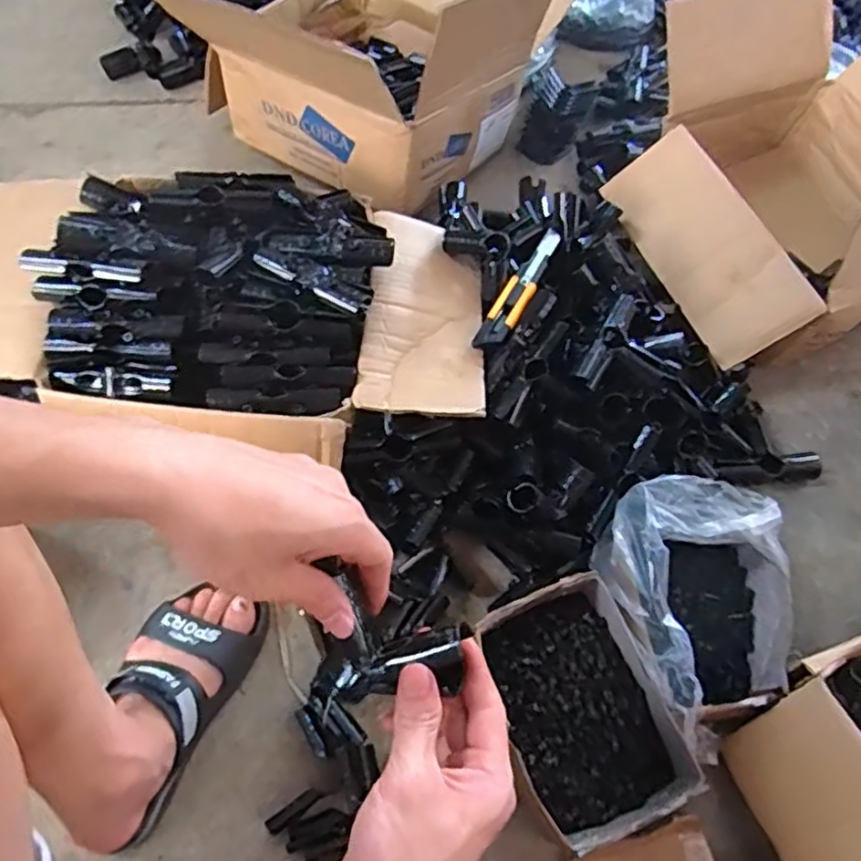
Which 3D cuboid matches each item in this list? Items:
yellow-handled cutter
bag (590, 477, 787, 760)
[{"bbox_3d":[0.107,-0.166,0.780,0.034,0.009,0.195,29,65,9],"label":"yellow-handled cutter"},{"bbox_3d":[0.278,0.172,0.686,0.195,0.120,0.244,-19,67,-14],"label":"bag"}]

